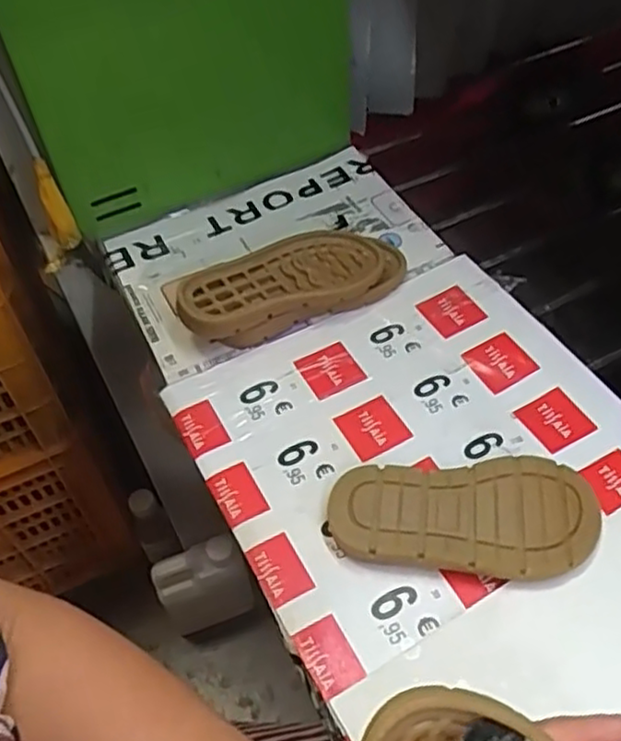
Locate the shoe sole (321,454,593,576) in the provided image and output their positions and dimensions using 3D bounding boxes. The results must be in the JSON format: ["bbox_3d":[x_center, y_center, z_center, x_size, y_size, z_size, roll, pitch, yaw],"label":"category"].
[{"bbox_3d":[0.088,0.085,0.398,0.148,0.023,0.066,-1,52,2],"label":"shoe sole"}]

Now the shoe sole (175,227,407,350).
[{"bbox_3d":[-0.015,-0.071,0.514,0.173,0.044,0.079,-23,54,-14],"label":"shoe sole"}]

